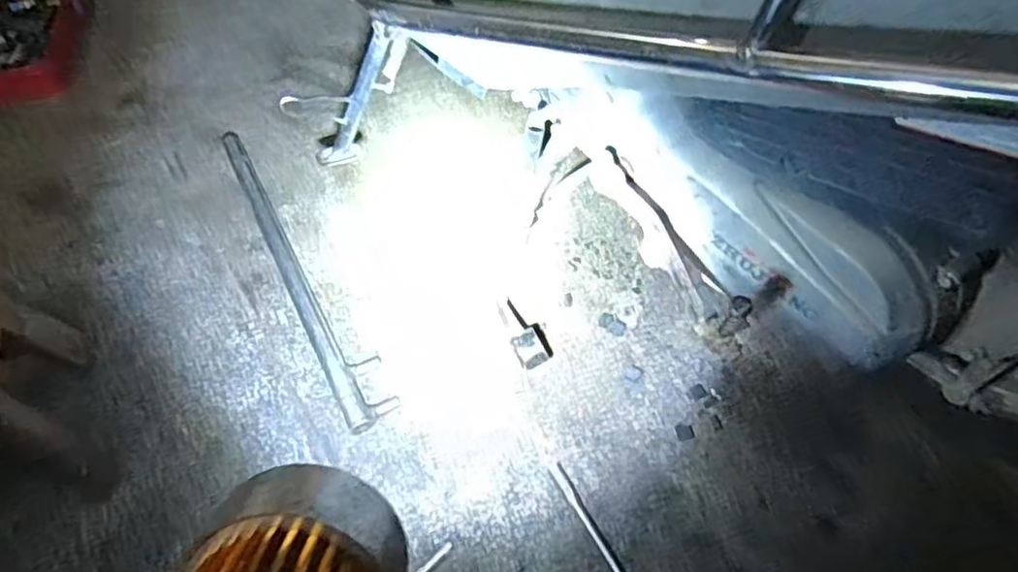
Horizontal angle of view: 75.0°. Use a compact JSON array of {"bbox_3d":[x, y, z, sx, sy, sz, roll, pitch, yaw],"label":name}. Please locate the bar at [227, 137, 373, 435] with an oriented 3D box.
[{"bbox_3d":[-0.273,-0.040,0.805,0.025,0.020,0.512,-25,57,-17],"label":"bar"}]

